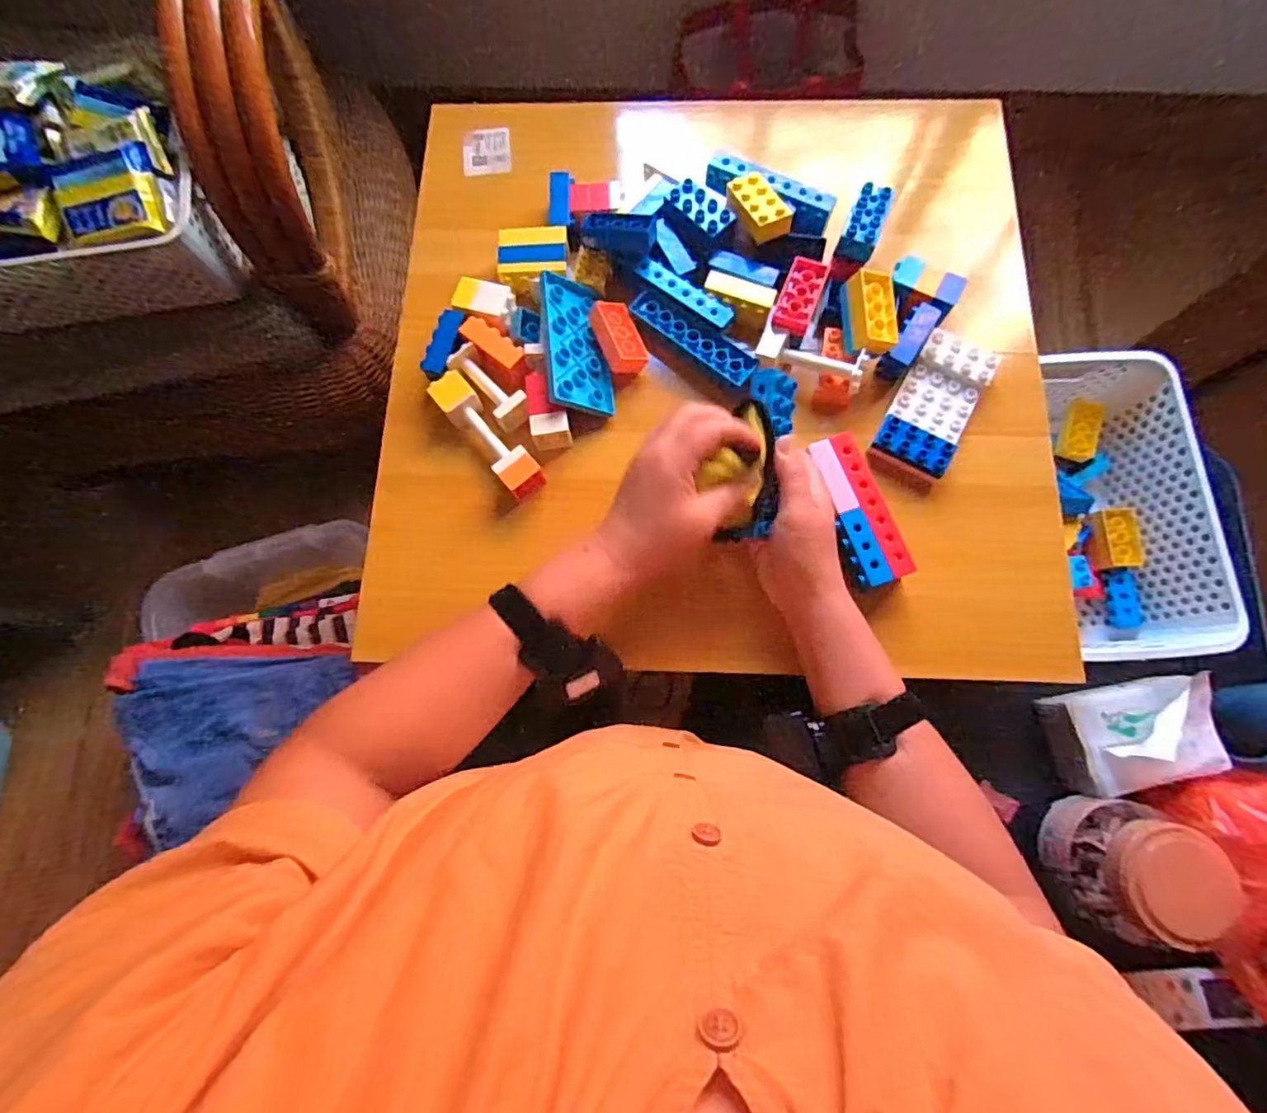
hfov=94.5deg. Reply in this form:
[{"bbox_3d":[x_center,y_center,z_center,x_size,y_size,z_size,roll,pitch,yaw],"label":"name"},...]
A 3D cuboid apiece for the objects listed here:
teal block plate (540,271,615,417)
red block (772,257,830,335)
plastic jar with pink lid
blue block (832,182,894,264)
[{"bbox_3d":[-0.054,-0.190,0.525,0.066,0.010,0.127,-1,76,-39],"label":"teal block plate"},{"bbox_3d":[0.146,-0.228,0.514,0.033,0.016,0.072,21,78,6],"label":"red block"},{"bbox_3d":[0.452,0.278,0.528,0.096,0.097,0.102,0,76,1],"label":"plastic jar with pink lid"},{"bbox_3d":[0.204,-0.293,0.514,0.031,0.020,0.071,22,78,7],"label":"blue block"}]

